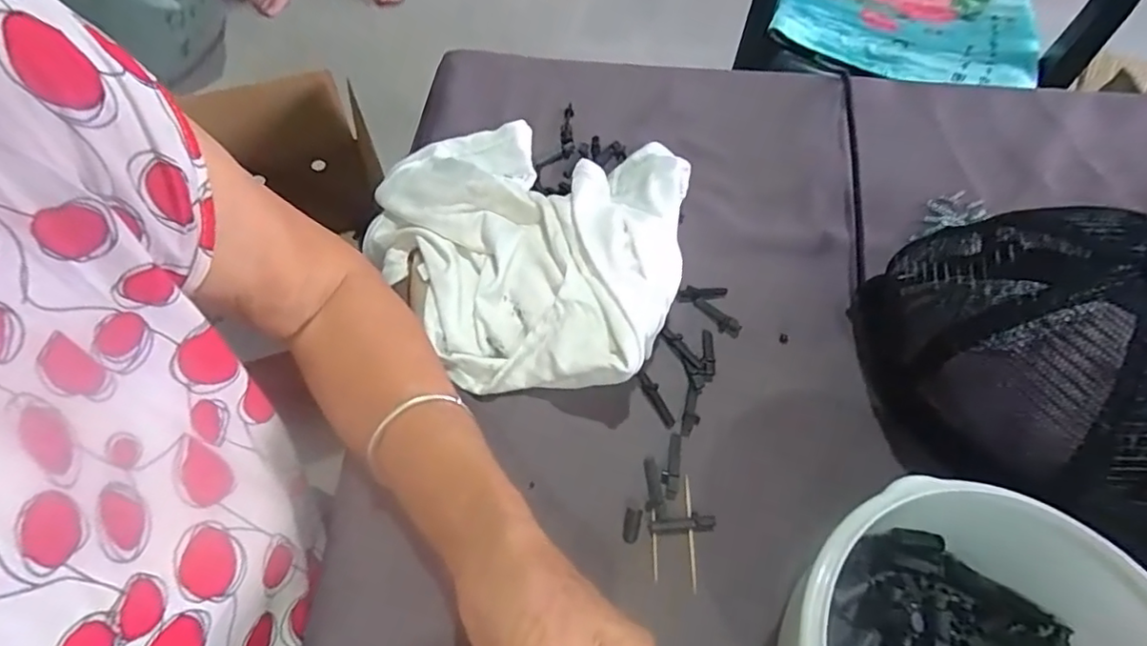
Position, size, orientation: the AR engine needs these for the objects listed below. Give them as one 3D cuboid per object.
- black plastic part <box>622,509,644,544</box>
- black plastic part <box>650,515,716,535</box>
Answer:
[{"bbox_3d":[0.032,0.109,0.320,0.009,0.004,0.017,11,58,6],"label":"black plastic part"},{"bbox_3d":[0.059,0.109,0.322,0.035,0.005,0.008,-1,58,-2],"label":"black plastic part"}]

